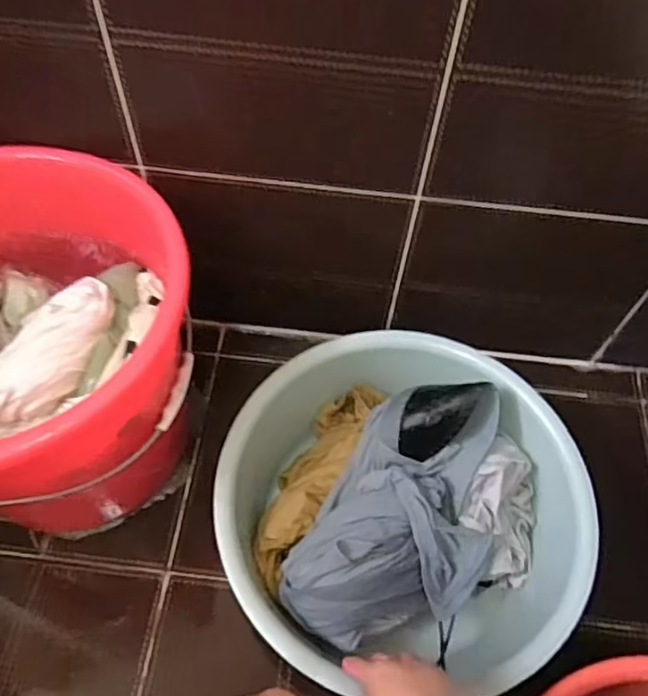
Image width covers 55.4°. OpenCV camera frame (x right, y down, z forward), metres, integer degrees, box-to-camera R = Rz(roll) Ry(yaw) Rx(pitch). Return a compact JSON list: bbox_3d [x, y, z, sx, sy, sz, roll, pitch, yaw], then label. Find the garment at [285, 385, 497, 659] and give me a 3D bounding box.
[{"bbox_3d":[0.088,0.172,0.649,0.181,0.104,0.293,28,60,13],"label":"garment"}]

